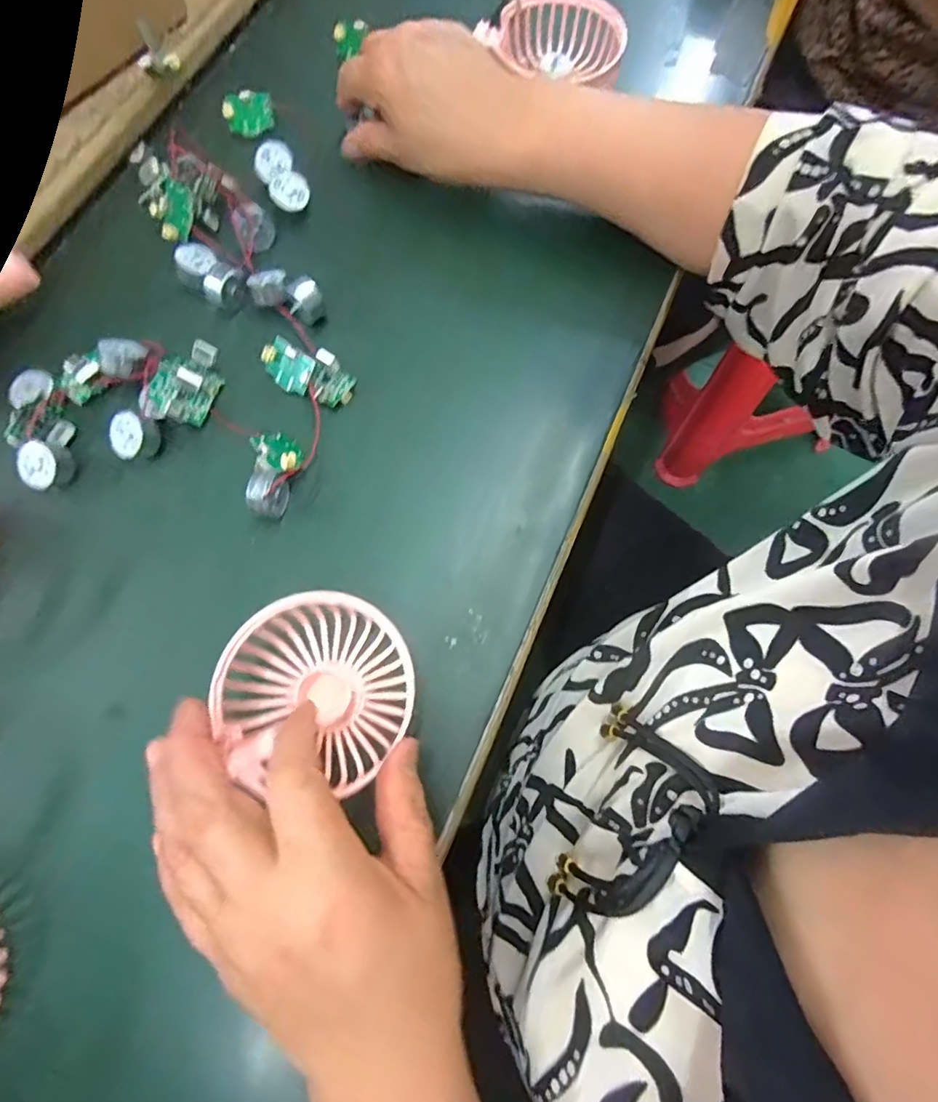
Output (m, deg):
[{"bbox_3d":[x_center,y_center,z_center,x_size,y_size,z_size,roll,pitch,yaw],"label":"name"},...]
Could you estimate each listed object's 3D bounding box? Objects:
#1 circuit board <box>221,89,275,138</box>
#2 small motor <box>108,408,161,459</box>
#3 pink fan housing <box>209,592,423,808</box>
[{"bbox_3d":[-0.152,-0.302,0.368,0.033,0.025,0.006,-7,28,-9],"label":"circuit board"},{"bbox_3d":[-0.189,-0.065,0.298,0.024,0.012,0.024,0,98,-1],"label":"small motor"},{"bbox_3d":[-0.070,0.065,0.252,0.090,0.035,0.083,0,71,1],"label":"pink fan housing"}]

